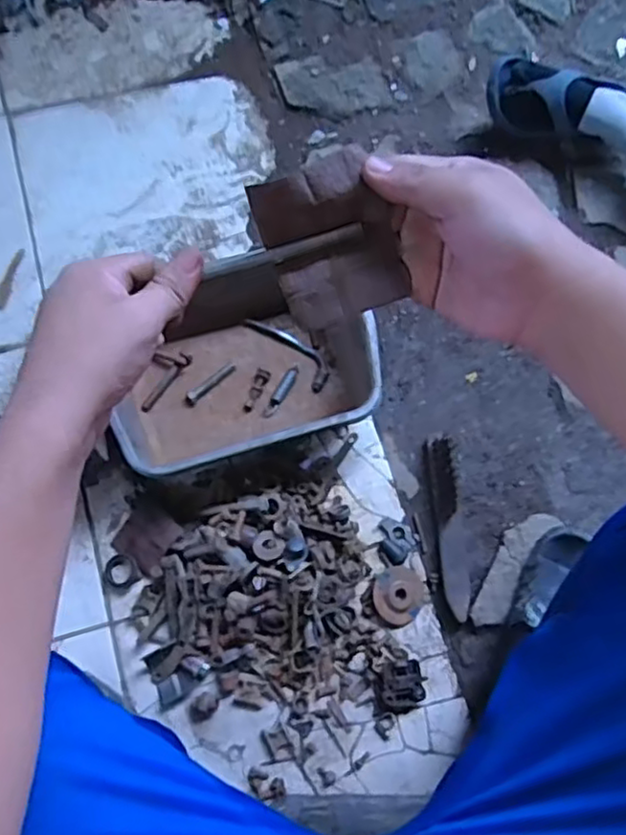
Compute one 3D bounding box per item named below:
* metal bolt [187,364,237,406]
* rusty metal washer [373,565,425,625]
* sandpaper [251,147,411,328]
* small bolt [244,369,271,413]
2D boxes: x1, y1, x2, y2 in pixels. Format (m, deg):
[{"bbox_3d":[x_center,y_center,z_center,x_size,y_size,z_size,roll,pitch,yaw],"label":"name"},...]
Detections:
[{"bbox_3d":[-0.141,-0.047,0.930,0.082,0.014,0.016,-40,79,-12],"label":"metal bolt"},{"bbox_3d":[0.112,0.228,0.861,0.068,0.013,0.070,1,74,-2],"label":"rusty metal washer"},{"bbox_3d":[0.012,-0.104,0.400,0.076,0.015,0.091,-21,113,1],"label":"sandpaper"},{"bbox_3d":[-0.077,-0.037,0.927,0.019,0.011,0.064,20,74,4],"label":"small bolt"}]

